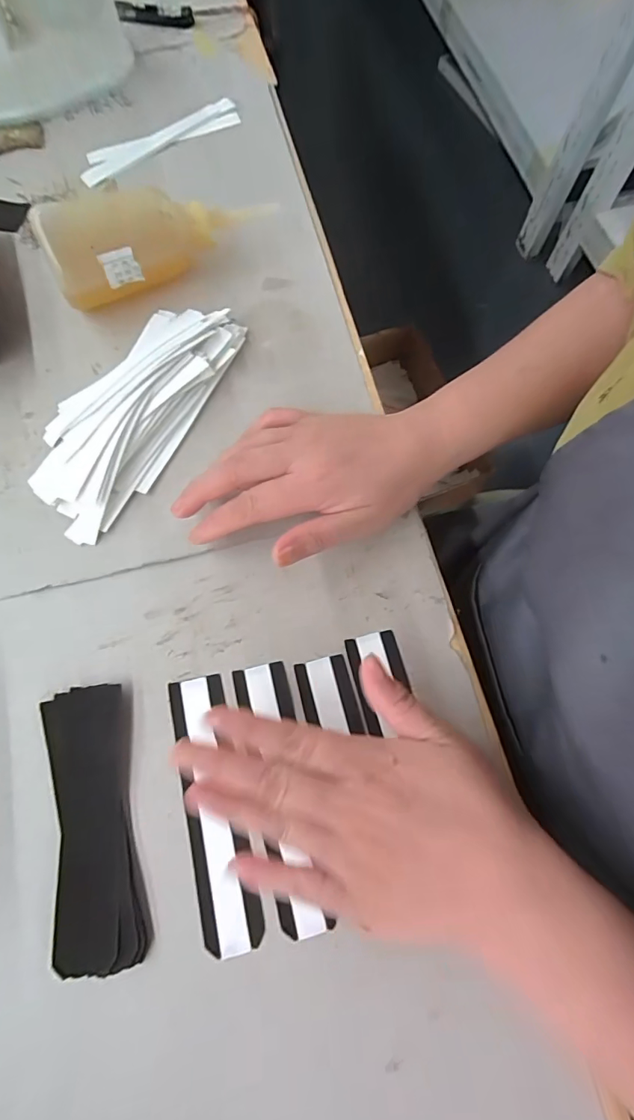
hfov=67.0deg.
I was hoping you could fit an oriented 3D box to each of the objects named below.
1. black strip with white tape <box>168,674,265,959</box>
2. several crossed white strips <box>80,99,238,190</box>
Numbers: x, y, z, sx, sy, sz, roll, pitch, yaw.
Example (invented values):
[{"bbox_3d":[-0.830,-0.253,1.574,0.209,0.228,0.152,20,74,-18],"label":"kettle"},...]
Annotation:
[{"bbox_3d":[-0.059,0.138,0.270,0.032,0.009,0.140,-14,75,2],"label":"black strip with white tape"},{"bbox_3d":[-0.141,-0.377,0.428,0.154,0.006,0.035,-33,76,-11],"label":"several crossed white strips"}]

